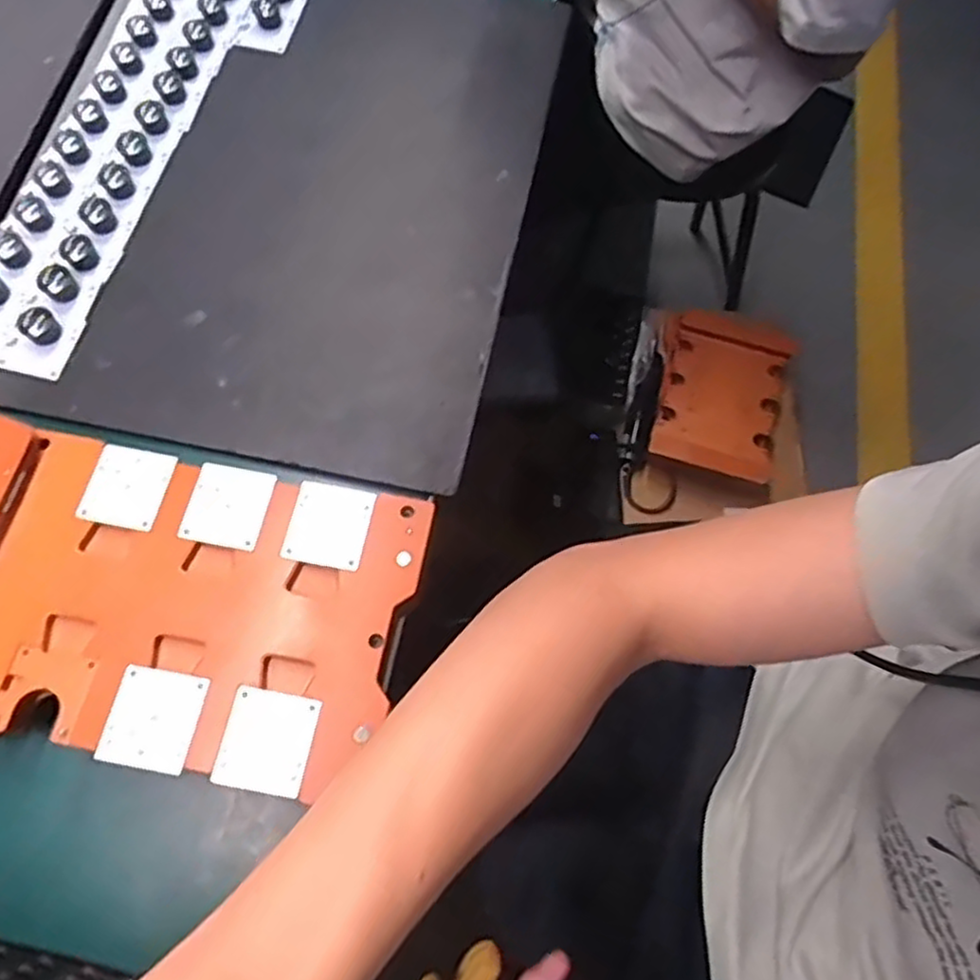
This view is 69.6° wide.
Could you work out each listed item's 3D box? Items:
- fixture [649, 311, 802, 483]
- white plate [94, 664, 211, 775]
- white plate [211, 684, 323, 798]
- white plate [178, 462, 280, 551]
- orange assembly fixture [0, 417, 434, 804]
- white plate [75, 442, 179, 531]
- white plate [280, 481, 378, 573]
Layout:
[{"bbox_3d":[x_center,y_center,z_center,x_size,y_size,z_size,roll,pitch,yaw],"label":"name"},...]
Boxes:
[{"bbox_3d":[0.361,-0.148,1.089,0.208,0.061,0.282,11,68,1],"label":"fixture"},{"bbox_3d":[-0.173,0.117,0.362,0.045,0.004,0.047,1,68,-3],"label":"white plate"},{"bbox_3d":[-0.114,0.128,0.362,0.044,0.004,0.048,11,68,2],"label":"white plate"},{"bbox_3d":[-0.152,0.009,0.410,0.047,0.004,0.047,1,69,-2],"label":"white plate"},{"bbox_3d":[-0.270,0.032,0.360,0.444,0.072,0.162,16,67,-13],"label":"orange assembly fixture"},{"bbox_3d":[-0.211,-0.003,0.410,0.045,0.004,0.048,12,68,2],"label":"white plate"},{"bbox_3d":[-0.093,0.020,0.409,0.048,0.004,0.048,1,68,-3],"label":"white plate"}]

